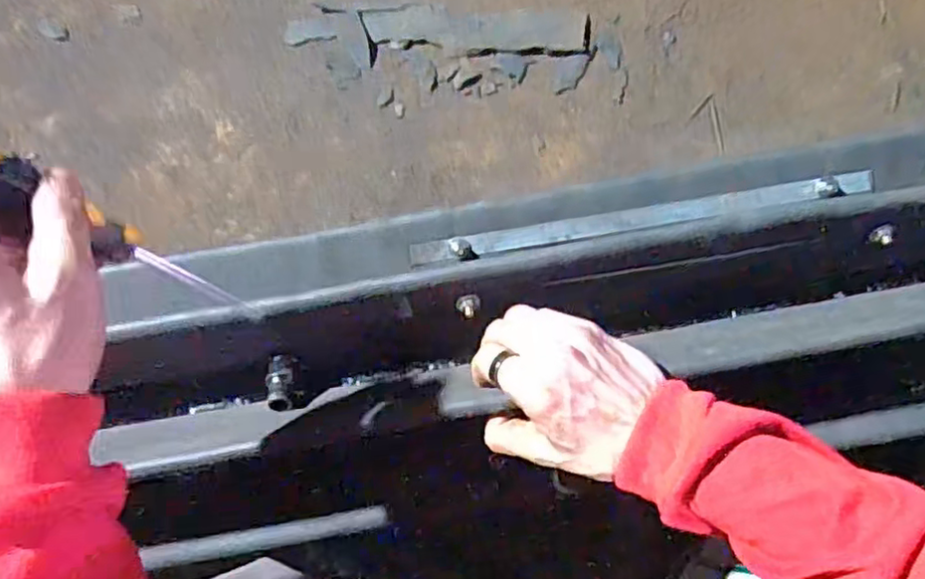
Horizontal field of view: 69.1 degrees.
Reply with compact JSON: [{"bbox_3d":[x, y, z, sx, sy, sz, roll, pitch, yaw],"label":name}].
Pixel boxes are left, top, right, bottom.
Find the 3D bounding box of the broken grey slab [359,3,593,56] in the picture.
[{"bbox_3d":[0.015,-0.329,0.843,0.275,0.010,0.063,3,76,2],"label":"broken grey slab"}]

